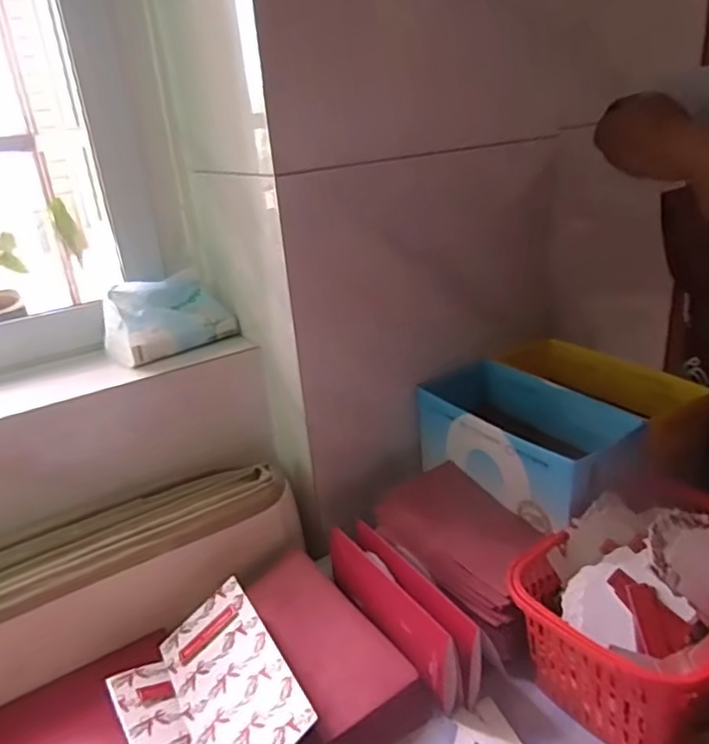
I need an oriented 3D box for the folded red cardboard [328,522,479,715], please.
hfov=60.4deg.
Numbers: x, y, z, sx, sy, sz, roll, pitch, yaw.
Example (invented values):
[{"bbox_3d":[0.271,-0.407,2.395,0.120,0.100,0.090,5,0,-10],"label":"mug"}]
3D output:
[{"bbox_3d":[0.041,0.207,0.544,0.047,0.070,0.174,-17,26,-26],"label":"folded red cardboard"}]

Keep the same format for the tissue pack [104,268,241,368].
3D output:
[{"bbox_3d":[-0.207,-0.064,0.680,0.070,0.073,0.133,17,32,41],"label":"tissue pack"}]

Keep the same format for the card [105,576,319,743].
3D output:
[{"bbox_3d":[-0.110,0.259,0.468,0.116,0.063,0.180,-18,27,-28],"label":"card"}]

